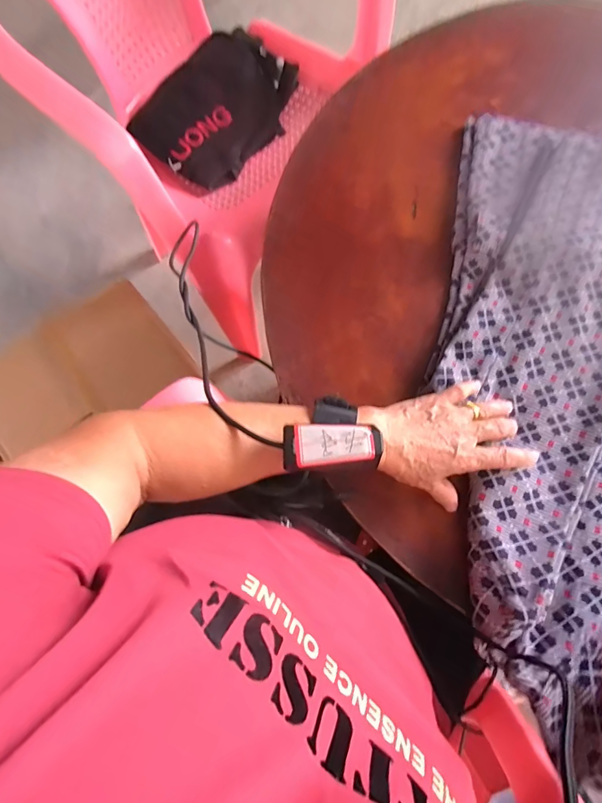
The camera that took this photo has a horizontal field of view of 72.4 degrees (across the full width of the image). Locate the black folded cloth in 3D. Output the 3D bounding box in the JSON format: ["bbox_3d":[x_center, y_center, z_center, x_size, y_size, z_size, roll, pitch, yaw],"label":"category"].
[{"bbox_3d":[-0.136,-0.486,0.680,0.177,0.055,0.262,36,78,9],"label":"black folded cloth"}]

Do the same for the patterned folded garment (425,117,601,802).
[{"bbox_3d":[0.276,-0.016,0.405,0.257,0.040,0.605,8,77,2],"label":"patterned folded garment"}]

